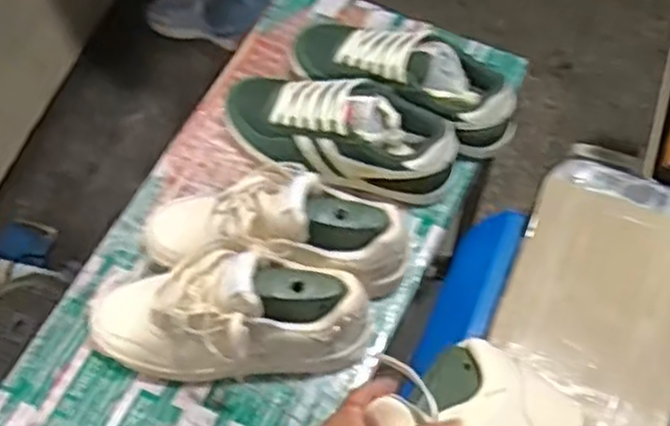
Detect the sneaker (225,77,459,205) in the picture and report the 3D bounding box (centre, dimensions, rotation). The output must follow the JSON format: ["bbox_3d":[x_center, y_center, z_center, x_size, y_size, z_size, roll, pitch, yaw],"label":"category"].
[{"bbox_3d":[-0.002,-0.082,0.801,0.255,0.090,0.102,14,65,9],"label":"sneaker"}]

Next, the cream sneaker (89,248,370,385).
[{"bbox_3d":[-0.102,0.091,0.706,0.263,0.132,0.104,2,63,3],"label":"cream sneaker"}]

